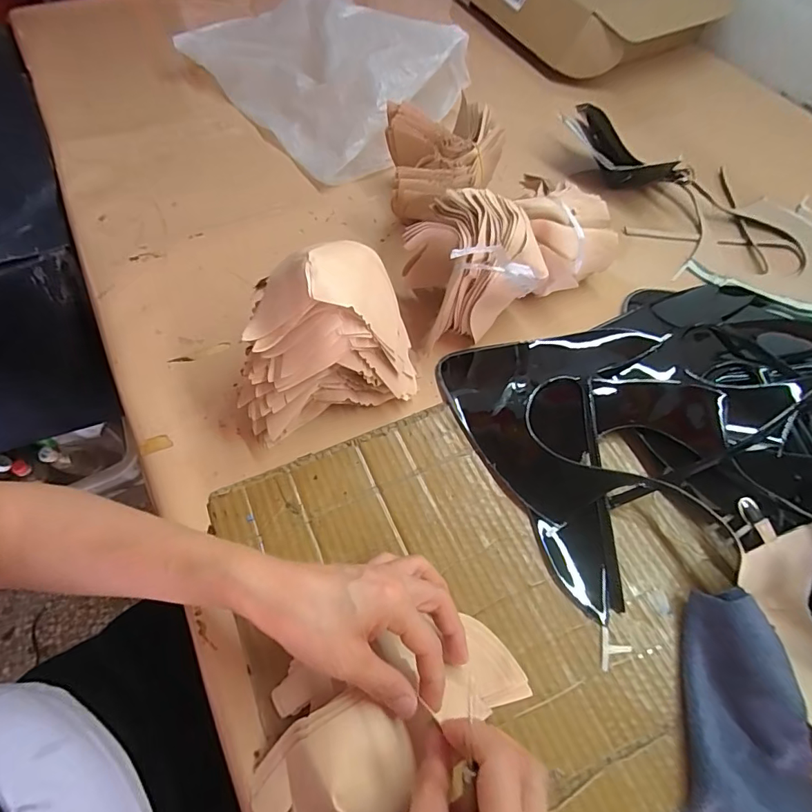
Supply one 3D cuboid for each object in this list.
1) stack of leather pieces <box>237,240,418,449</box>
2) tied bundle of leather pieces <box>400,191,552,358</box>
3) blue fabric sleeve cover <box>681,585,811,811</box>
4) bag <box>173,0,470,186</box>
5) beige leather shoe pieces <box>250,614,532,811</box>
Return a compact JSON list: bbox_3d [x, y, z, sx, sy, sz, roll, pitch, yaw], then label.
[{"bbox_3d":[-0.073,-0.053,0.389,0.153,0.132,0.089,-19,62,-13],"label":"stack of leather pieces"},{"bbox_3d":[0.063,-0.129,0.449,0.106,0.115,0.114,-13,61,-9],"label":"tied bundle of leather pieces"},{"bbox_3d":[0.227,0.200,0.306,0.086,0.041,0.136,5,60,1],"label":"blue fabric sleeve cover"},{"bbox_3d":[-0.106,-0.493,0.656,0.260,0.111,0.357,-35,67,-20],"label":"bag"},{"bbox_3d":[-0.008,0.206,0.298,0.183,0.040,0.110,-23,63,-18],"label":"beige leather shoe pieces"}]

